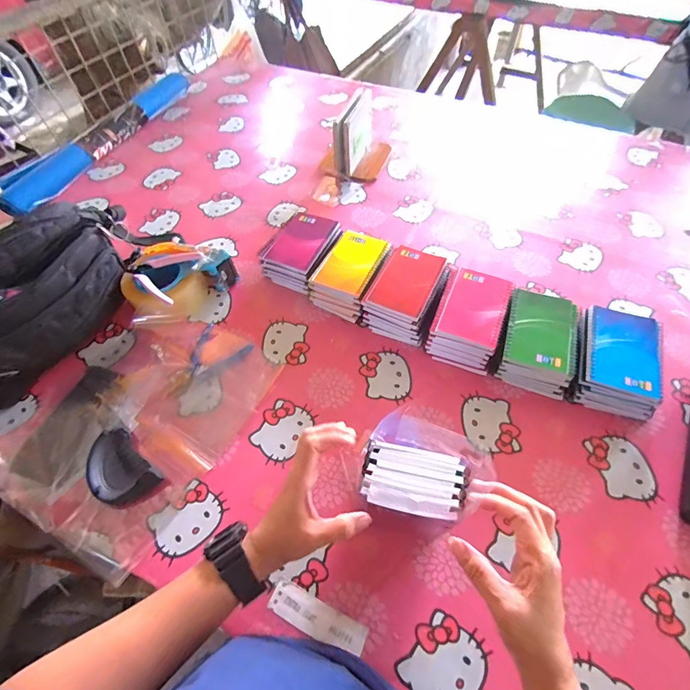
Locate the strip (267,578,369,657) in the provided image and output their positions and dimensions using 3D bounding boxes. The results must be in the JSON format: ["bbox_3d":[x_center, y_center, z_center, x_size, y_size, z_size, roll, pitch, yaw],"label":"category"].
[{"bbox_3d":[-0.030,0.290,0.407,0.105,0.004,0.033,22,59,15],"label":"strip"}]

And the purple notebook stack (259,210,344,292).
[{"bbox_3d":[-0.075,-0.165,0.680,0.109,0.051,0.132,23,59,16],"label":"purple notebook stack"}]

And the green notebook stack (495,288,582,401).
[{"bbox_3d":[0.277,-0.005,0.559,0.099,0.063,0.134,16,58,12],"label":"green notebook stack"}]

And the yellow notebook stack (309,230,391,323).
[{"bbox_3d":[0.015,-0.120,0.645,0.096,0.055,0.141,24,60,16],"label":"yellow notebook stack"}]

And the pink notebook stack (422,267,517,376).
[{"bbox_3d":[0.186,-0.039,0.581,0.092,0.064,0.134,19,58,13],"label":"pink notebook stack"}]

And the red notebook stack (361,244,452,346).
[{"bbox_3d":[0.097,-0.081,0.608,0.095,0.069,0.129,23,59,16],"label":"red notebook stack"}]

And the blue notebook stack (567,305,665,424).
[{"bbox_3d":[0.376,0.022,0.538,0.107,0.066,0.139,18,58,13],"label":"blue notebook stack"}]

